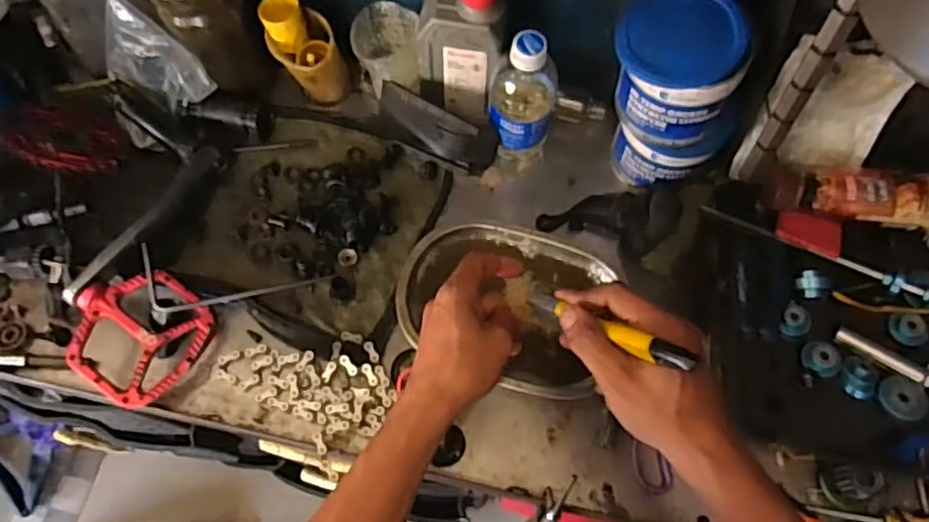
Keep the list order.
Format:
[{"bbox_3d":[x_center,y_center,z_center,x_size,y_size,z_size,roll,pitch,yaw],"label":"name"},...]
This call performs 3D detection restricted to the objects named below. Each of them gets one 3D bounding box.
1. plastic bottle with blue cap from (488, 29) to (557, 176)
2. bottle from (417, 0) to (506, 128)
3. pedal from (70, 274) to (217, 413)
[{"bbox_3d":[0.057,-0.160,0.654,0.061,0.171,0.075,9,68,5],"label":"plastic bottle with blue cap"},{"bbox_3d":[-0.002,-0.204,0.647,0.081,0.165,0.050,17,69,8],"label":"bottle"},{"bbox_3d":[-0.297,0.065,0.610,0.112,0.020,0.113,38,68,-3],"label":"pedal"}]

